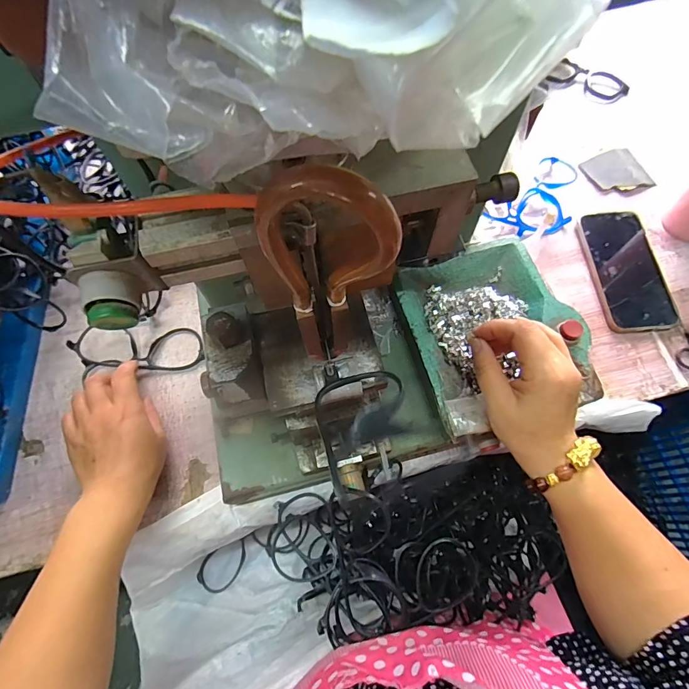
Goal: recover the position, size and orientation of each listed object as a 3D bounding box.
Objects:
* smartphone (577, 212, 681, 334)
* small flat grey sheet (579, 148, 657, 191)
[{"bbox_3d":[0.344,-0.092,0.487,0.085,0.011,0.159,-4,68,1],"label":"smartphone"},{"bbox_3d":[0.373,-0.236,0.547,0.078,0.014,0.062,-16,69,-4],"label":"small flat grey sheet"}]

